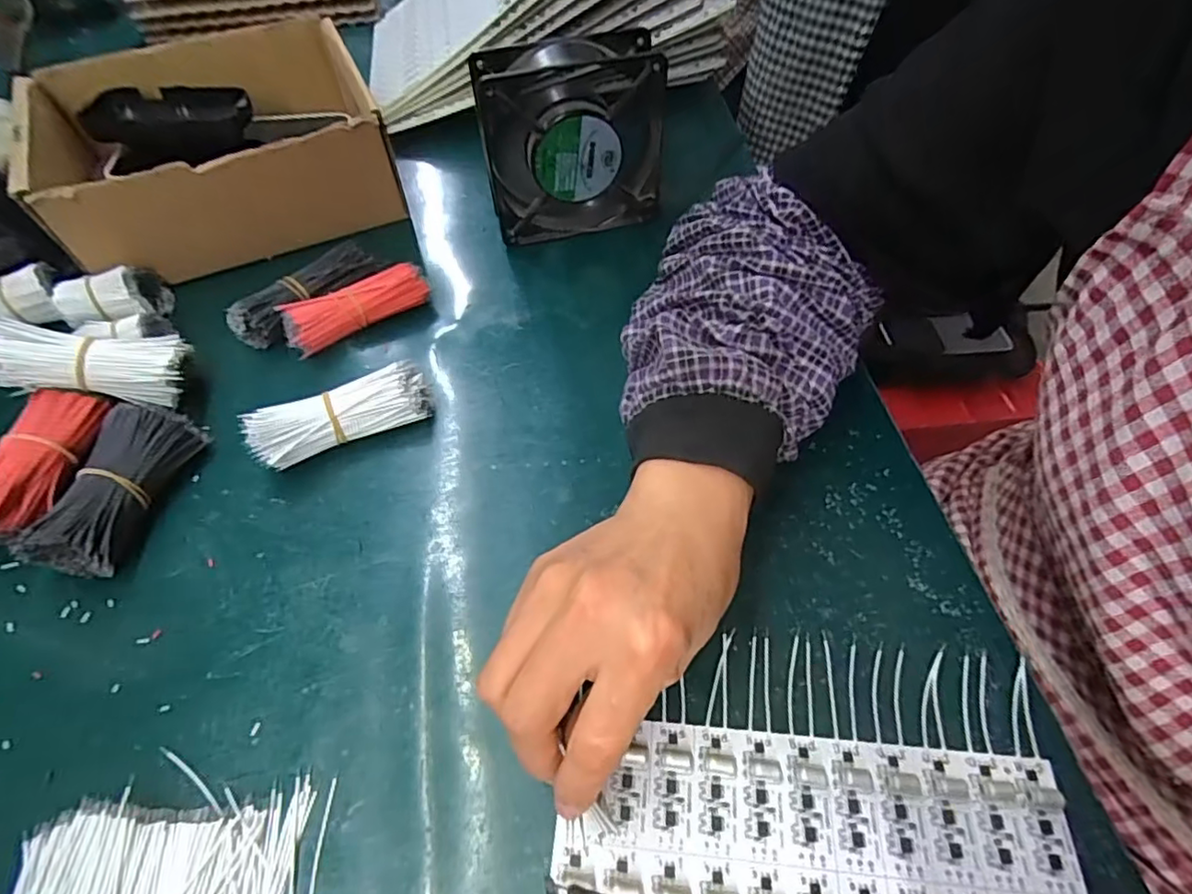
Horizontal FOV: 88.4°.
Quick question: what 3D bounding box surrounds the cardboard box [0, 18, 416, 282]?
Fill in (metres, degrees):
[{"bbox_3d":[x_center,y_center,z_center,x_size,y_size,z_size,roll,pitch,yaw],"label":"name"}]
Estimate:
[{"bbox_3d":[-0.286,-0.226,0.469,0.215,0.090,0.203,-25,57,-16],"label":"cardboard box"}]

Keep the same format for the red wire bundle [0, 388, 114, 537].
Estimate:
[{"bbox_3d":[-0.302,0.011,0.331,0.029,0.034,0.091,5,54,5],"label":"red wire bundle"}]

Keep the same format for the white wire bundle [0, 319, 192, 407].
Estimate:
[{"bbox_3d":[-0.289,-0.052,0.353,0.090,0.027,0.039,5,51,-20],"label":"white wire bundle"}]

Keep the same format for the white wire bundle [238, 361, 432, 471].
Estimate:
[{"bbox_3d":[-0.143,-0.018,0.349,0.096,0.033,0.031,-25,57,-16],"label":"white wire bundle"}]

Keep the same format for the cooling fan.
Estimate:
[{"bbox_3d":[-0.016,-0.206,0.424,0.121,0.123,0.044,-7,54,-4],"label":"cooling fan"}]

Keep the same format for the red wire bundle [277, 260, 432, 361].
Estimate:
[{"bbox_3d":[-0.155,-0.090,0.404,0.093,0.029,0.029,-26,57,-17],"label":"red wire bundle"}]

